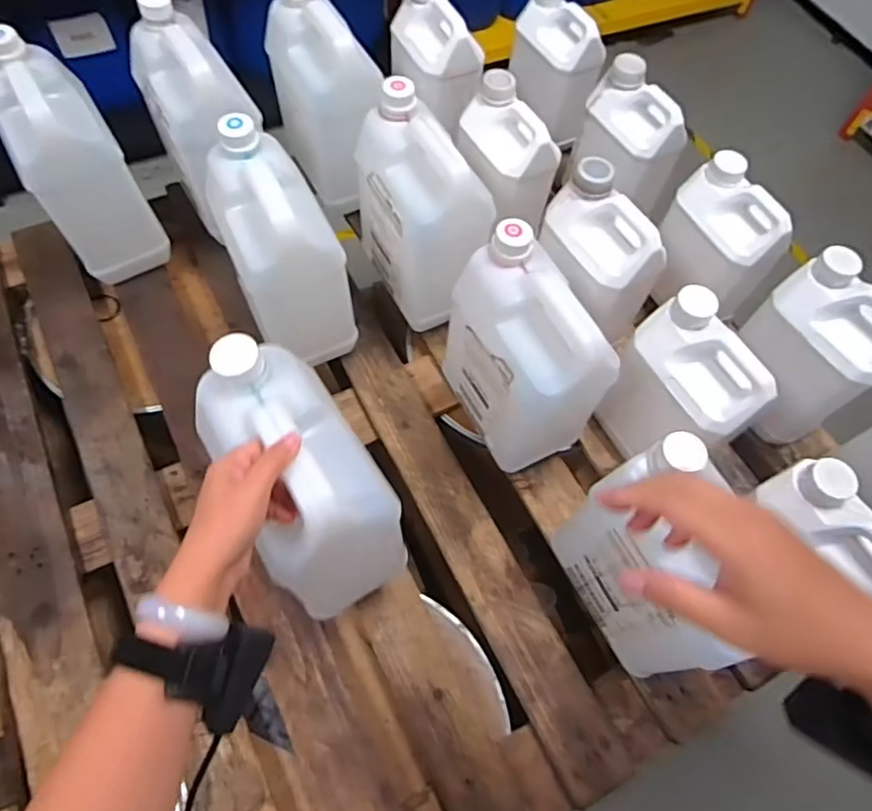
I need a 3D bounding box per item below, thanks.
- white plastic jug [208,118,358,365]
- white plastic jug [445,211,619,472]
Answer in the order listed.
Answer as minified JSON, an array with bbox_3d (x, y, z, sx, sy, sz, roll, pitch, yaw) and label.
[{"bbox_3d":[-0.196,-0.188,0.756,0.118,0.261,0.208,-26,67,-15],"label":"white plastic jug"},{"bbox_3d":[0.110,-0.061,0.721,0.124,0.273,0.187,-24,67,-14],"label":"white plastic jug"}]

